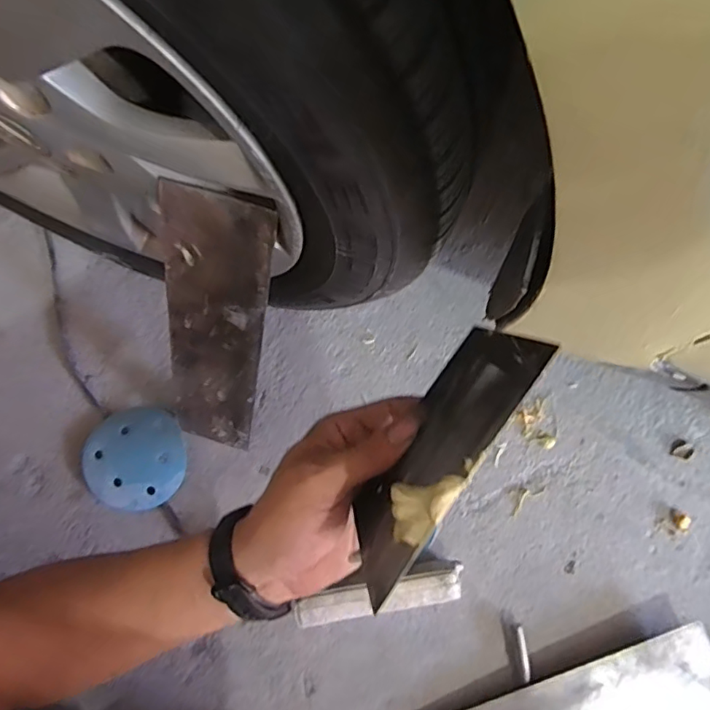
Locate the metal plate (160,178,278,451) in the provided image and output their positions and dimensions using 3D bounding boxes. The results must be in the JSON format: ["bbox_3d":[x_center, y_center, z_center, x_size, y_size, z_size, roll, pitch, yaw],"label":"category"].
[{"bbox_3d":[-0.128,-0.011,0.505,0.085,0.314,0.007,17,47,-1],"label":"metal plate"}]

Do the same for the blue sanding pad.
[{"bbox_3d":[-0.242,0.114,0.611,0.111,0.021,0.112,-7,79,-2],"label":"blue sanding pad"}]

